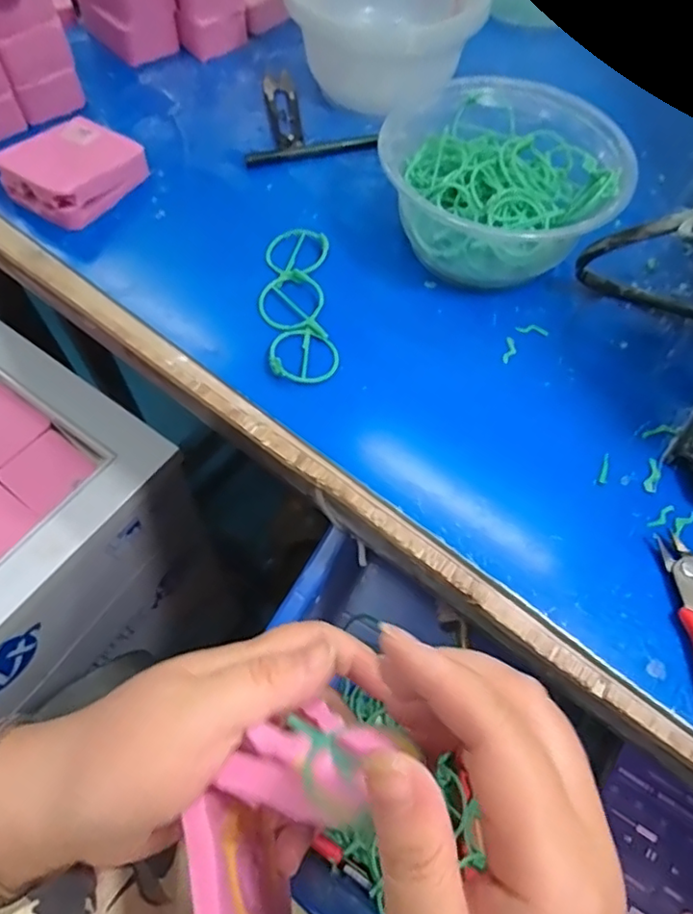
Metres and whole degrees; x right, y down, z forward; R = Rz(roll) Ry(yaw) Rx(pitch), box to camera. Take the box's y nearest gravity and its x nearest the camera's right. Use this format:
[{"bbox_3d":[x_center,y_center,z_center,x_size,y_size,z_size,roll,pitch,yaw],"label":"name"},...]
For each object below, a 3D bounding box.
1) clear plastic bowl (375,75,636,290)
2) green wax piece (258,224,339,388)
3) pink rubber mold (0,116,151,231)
[{"bbox_3d":[0.087,-0.159,0.342,0.133,0.059,0.120,21,64,10],"label":"clear plastic bowl"},{"bbox_3d":[-0.028,-0.089,0.328,0.040,0.009,0.111,-4,62,-3],"label":"green wax piece"},{"bbox_3d":[-0.169,-0.178,0.363,0.056,0.033,0.070,30,66,14],"label":"pink rubber mold"}]

